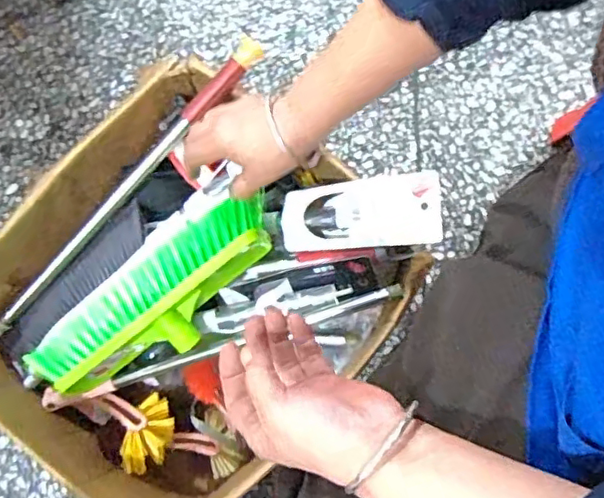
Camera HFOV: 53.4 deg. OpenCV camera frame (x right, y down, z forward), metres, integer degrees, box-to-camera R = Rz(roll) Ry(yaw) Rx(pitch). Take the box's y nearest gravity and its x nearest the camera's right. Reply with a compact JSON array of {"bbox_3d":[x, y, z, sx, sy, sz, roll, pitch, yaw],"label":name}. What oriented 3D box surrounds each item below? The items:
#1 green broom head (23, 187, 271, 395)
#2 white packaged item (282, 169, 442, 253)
[{"bbox_3d":[-0.155,0.046,0.620,0.283,0.055,0.120,-37,80,8],"label":"green broom head"},{"bbox_3d":[0.057,-0.037,0.615,0.165,0.007,0.071,-4,85,23],"label":"white packaged item"}]

